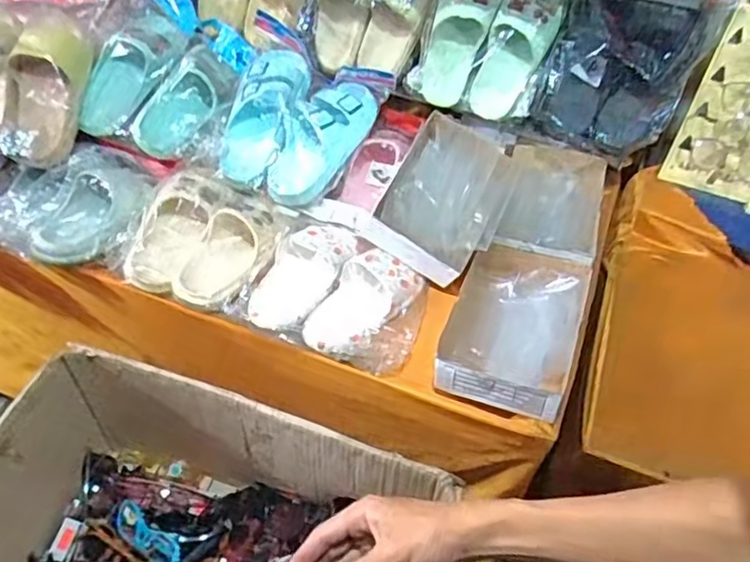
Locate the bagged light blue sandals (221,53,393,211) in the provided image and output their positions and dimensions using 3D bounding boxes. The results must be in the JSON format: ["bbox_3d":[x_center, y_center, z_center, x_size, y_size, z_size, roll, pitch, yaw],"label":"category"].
[{"bbox_3d":[-0.120,-0.245,1.028,0.227,0.090,0.253,17,82,0],"label":"bagged light blue sandals"}]

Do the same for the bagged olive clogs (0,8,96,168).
[{"bbox_3d":[-0.543,-0.302,0.954,0.184,0.073,0.264,5,75,-6],"label":"bagged olive clogs"}]

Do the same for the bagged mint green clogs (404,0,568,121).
[{"bbox_3d":[0.168,-0.369,0.978,0.197,0.219,0.088,26,54,16],"label":"bagged mint green clogs"}]

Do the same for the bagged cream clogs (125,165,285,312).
[{"bbox_3d":[-0.241,-0.061,0.920,0.178,0.079,0.222,17,52,9],"label":"bagged cream clogs"}]

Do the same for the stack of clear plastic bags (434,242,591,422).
[{"bbox_3d":[0.187,0.056,0.853,0.161,0.062,0.242,17,52,9],"label":"stack of clear plastic bags"}]

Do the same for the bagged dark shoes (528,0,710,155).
[{"bbox_3d":[0.355,-0.307,0.921,0.200,0.216,0.076,14,51,6],"label":"bagged dark shoes"}]

